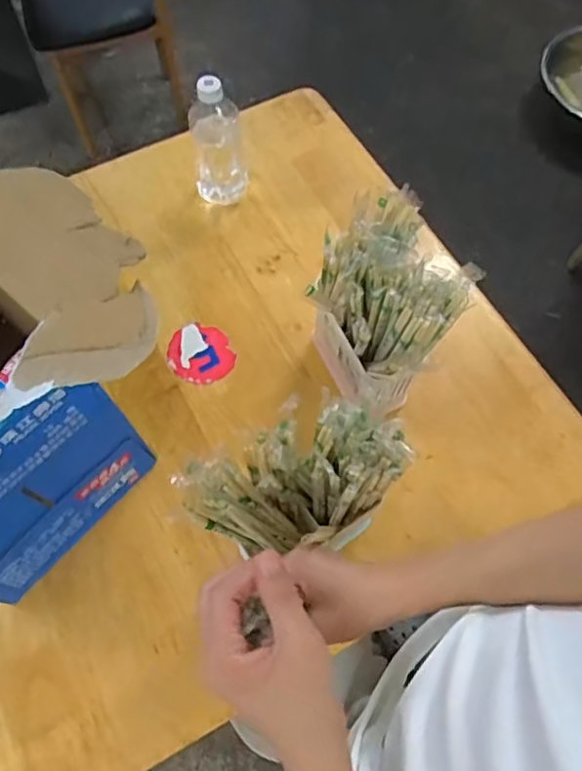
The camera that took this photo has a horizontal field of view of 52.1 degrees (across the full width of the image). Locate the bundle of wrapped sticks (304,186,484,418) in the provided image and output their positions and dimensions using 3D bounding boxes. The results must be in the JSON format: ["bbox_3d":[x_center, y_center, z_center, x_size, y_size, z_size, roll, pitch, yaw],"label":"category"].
[{"bbox_3d":[0.103,-0.069,0.663,0.115,0.233,0.136,-41,72,-17],"label":"bundle of wrapped sticks"}]

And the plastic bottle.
[{"bbox_3d":[-0.102,-0.335,0.811,0.068,0.186,0.060,-8,66,-3],"label":"plastic bottle"}]

